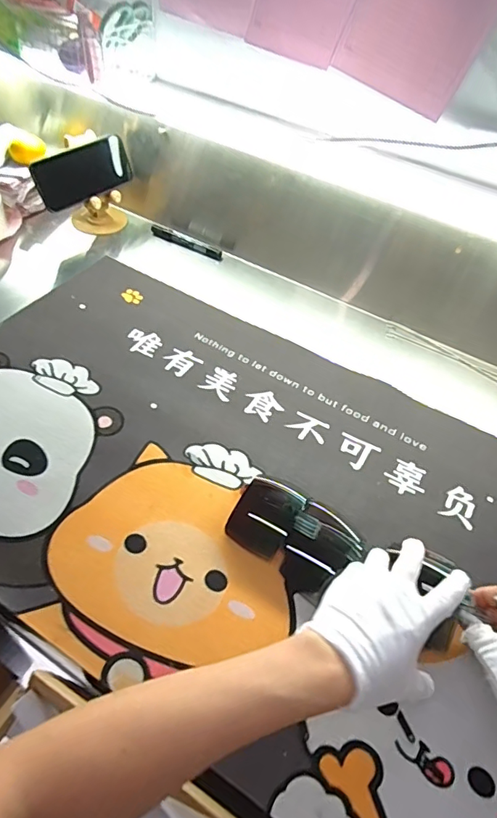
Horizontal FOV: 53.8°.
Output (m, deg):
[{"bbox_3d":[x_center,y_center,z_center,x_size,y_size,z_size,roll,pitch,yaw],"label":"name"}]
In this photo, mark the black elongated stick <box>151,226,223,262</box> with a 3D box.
[{"bbox_3d":[-0.109,-0.287,0.842,0.137,0.014,0.016,26,52,15],"label":"black elongated stick"}]

